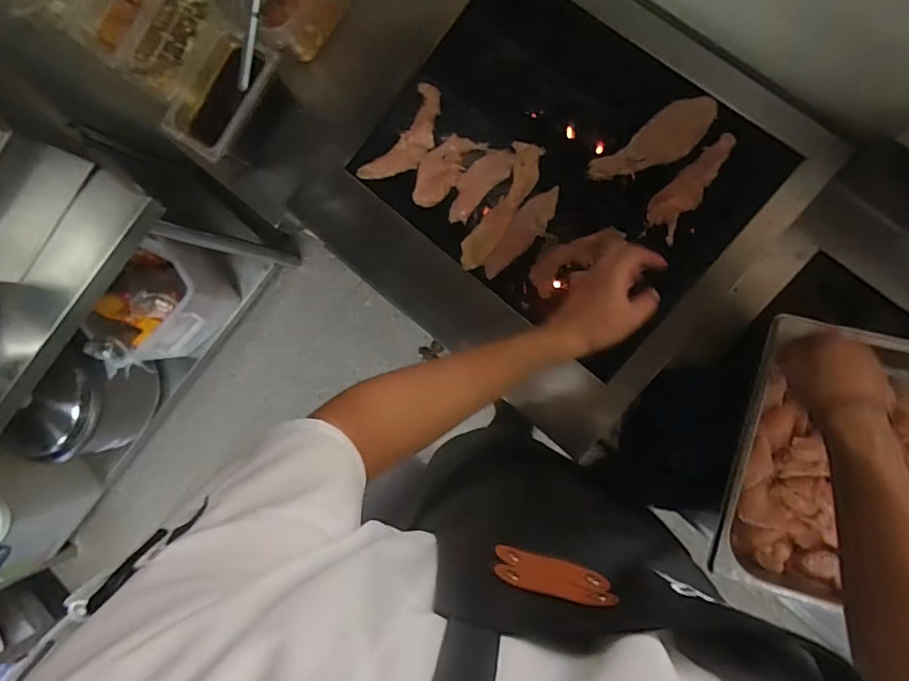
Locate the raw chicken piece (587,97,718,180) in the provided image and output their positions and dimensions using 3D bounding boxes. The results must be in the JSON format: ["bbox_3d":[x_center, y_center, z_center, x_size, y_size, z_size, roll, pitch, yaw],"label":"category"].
[{"bbox_3d":[0.257,-0.251,0.628,0.164,0.011,0.060,-36,84,7],"label":"raw chicken piece"}]

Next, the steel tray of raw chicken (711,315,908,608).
[{"bbox_3d":[0.470,0.152,0.581,0.261,0.073,0.320,14,91,10],"label":"steel tray of raw chicken"}]

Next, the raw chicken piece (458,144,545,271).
[{"bbox_3d":[0.063,-0.178,0.662,0.047,0.015,0.180,28,94,9],"label":"raw chicken piece"}]

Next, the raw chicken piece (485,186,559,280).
[{"bbox_3d":[0.089,-0.143,0.655,0.040,0.010,0.140,44,96,8],"label":"raw chicken piece"}]

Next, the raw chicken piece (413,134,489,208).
[{"bbox_3d":[-0.016,-0.240,0.679,0.059,0.010,0.118,44,96,8],"label":"raw chicken piece"}]

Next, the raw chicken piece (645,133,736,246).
[{"bbox_3d":[0.293,-0.198,0.618,0.048,0.010,0.142,33,94,9],"label":"raw chicken piece"}]

